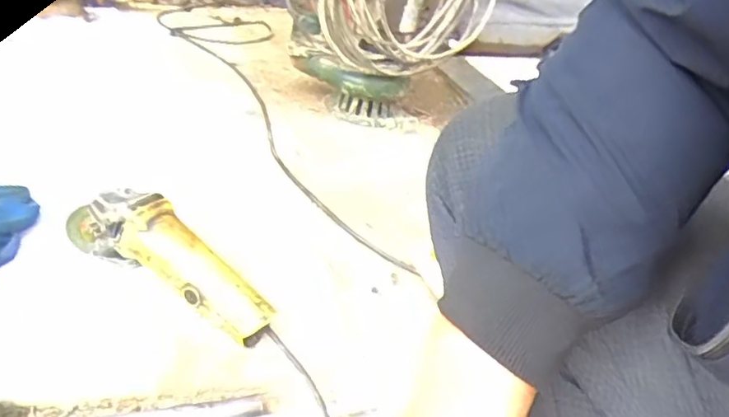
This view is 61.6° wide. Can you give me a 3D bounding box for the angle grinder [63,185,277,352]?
[{"bbox_3d":[-0.230,0.057,0.725,0.290,0.084,0.071,31,35,11],"label":"angle grinder"}]

